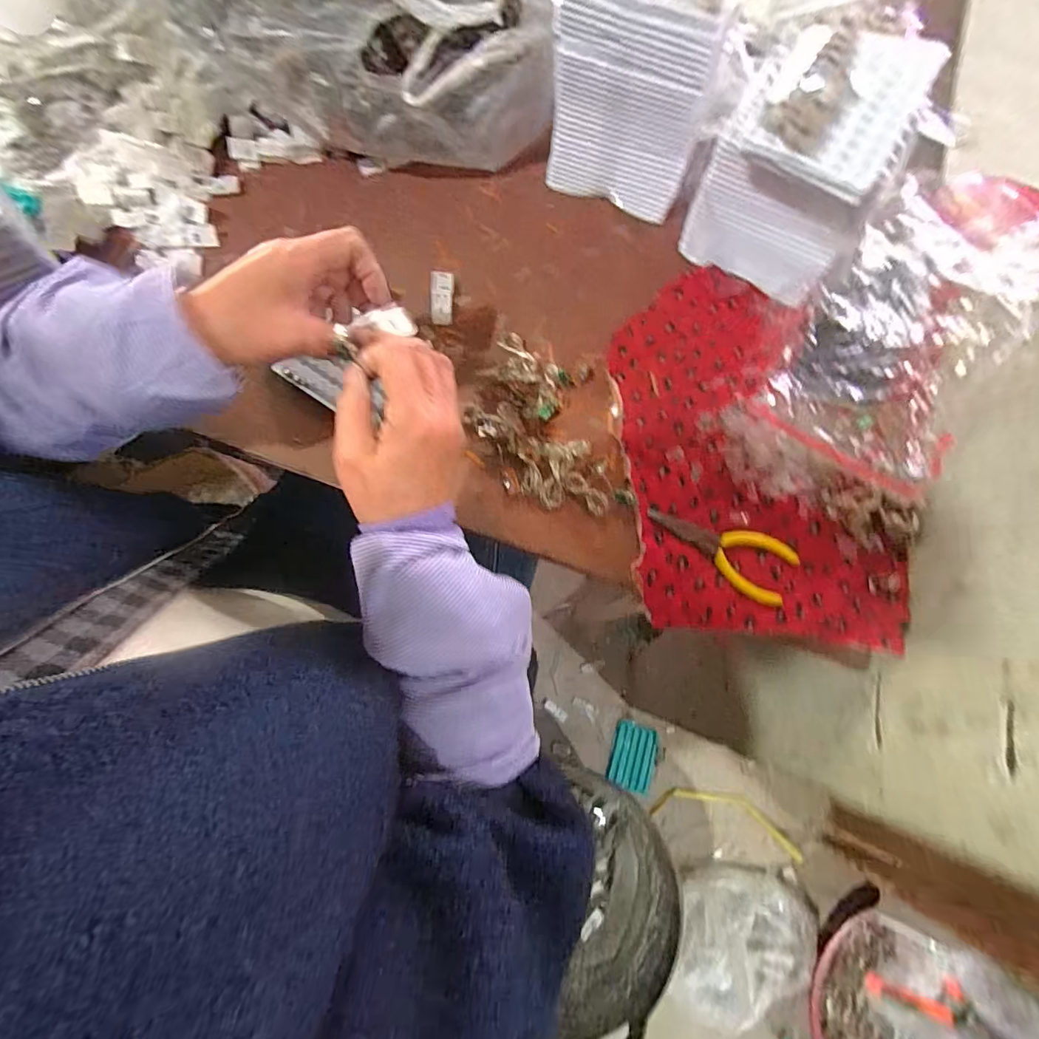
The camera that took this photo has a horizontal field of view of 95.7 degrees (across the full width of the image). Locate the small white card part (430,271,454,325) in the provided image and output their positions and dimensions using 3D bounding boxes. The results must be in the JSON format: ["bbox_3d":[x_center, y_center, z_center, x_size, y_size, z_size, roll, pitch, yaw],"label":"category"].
[{"bbox_3d":[-0.075,-0.215,0.456,0.023,0.006,0.055,-1,75,-2],"label":"small white card part"}]

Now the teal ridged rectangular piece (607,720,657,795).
[{"bbox_3d":[0.242,0.509,1.012,0.086,0.020,0.126,18,76,3],"label":"teal ridged rectangular piece"}]

